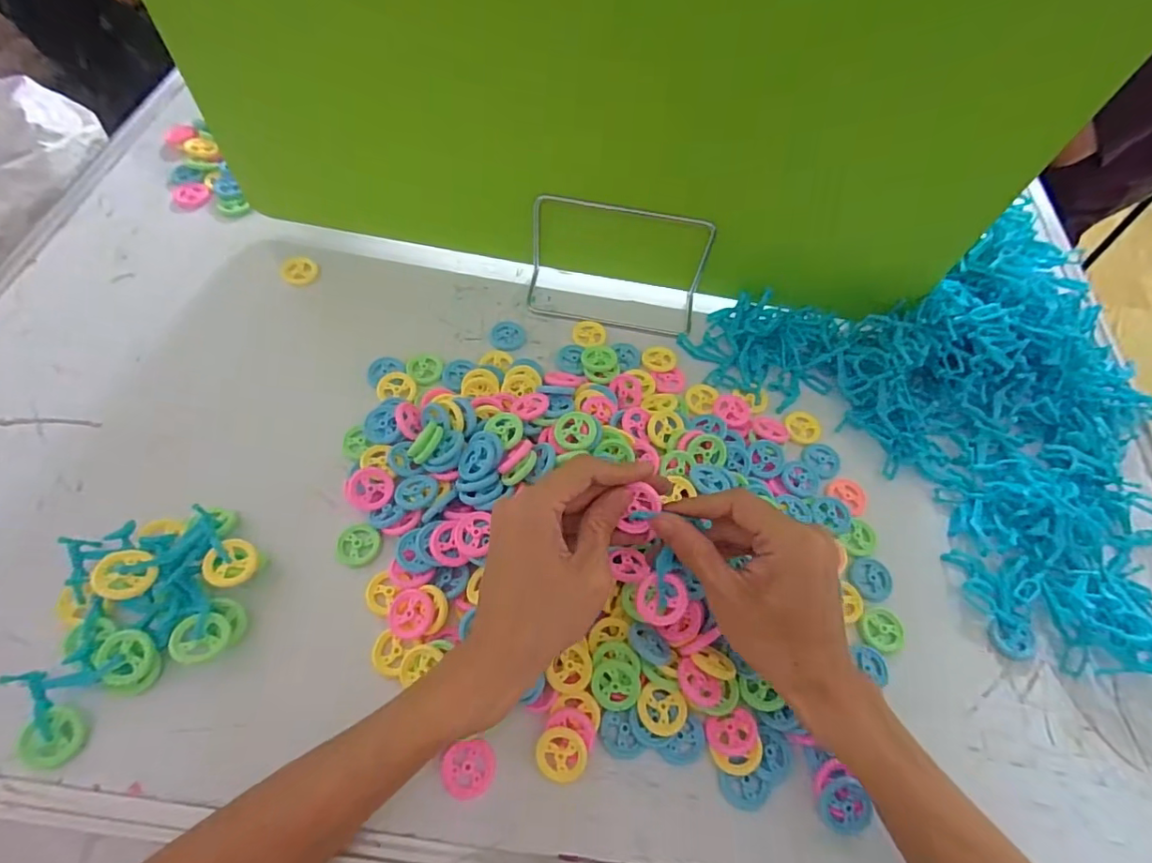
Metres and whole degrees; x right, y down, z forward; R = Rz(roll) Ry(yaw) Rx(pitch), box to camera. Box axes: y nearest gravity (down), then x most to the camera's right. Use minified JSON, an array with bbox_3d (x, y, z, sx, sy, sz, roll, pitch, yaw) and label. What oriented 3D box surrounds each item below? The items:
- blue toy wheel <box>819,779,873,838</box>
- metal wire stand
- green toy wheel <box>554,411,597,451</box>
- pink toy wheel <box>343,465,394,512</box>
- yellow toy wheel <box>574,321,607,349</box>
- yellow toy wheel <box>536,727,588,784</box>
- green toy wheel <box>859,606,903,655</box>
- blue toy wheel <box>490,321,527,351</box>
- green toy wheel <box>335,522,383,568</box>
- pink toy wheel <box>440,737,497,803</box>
[{"bbox_3d":[0.156,0.217,0.315,0.029,0.005,0.027,12,77,5],"label":"blue toy wheel"},{"bbox_3d":[0.035,-0.137,0.461,0.151,0.085,0.055,8,61,1],"label":"metal wire stand"},{"bbox_3d":[-0.001,-0.001,0.385,0.028,0.006,0.030,2,61,-3],"label":"green toy wheel"},{"bbox_3d":[-0.143,0.040,0.377,0.030,0.005,0.031,6,73,-21],"label":"pink toy wheel"},{"bbox_3d":[0.012,-0.085,0.480,0.028,0.007,0.032,4,61,-1],"label":"yellow toy wheel"},{"bbox_3d":[-0.008,0.187,0.314,0.029,0.004,0.028,-1,76,2],"label":"yellow toy wheel"},{"bbox_3d":[0.205,0.132,0.363,0.027,0.008,0.028,2,61,-3],"label":"green toy wheel"},{"bbox_3d":[-0.058,-0.083,0.470,0.030,0.005,0.030,2,61,-3],"label":"blue toy wheel"},{"bbox_3d":[-0.148,0.077,0.370,0.028,0.004,0.029,2,76,-10],"label":"green toy wheel"},{"bbox_3d":[-0.061,0.194,0.312,0.030,0.004,0.029,2,61,-3],"label":"pink toy wheel"}]

